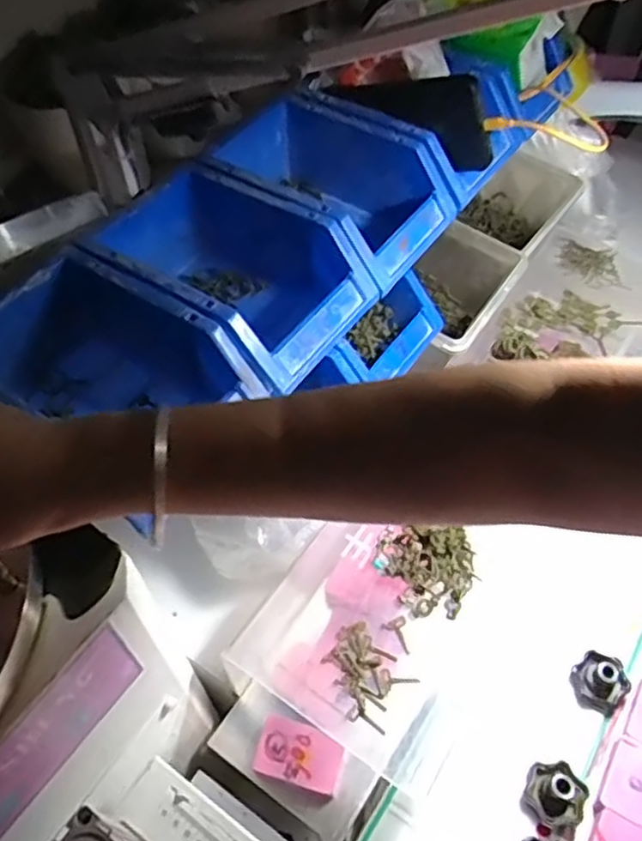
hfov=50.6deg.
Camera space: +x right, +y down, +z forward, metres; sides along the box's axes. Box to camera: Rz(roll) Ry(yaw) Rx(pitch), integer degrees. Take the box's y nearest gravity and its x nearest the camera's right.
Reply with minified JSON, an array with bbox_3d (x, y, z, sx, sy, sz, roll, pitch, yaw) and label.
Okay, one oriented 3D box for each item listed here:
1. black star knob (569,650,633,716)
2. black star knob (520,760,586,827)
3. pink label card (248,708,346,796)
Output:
[{"bbox_3d":[0.234,0.214,0.565,0.045,0.034,0.041,-38,58,-24],"label":"black star knob"},{"bbox_3d":[0.179,0.281,0.515,0.042,0.025,0.046,20,55,19],"label":"black star knob"},{"bbox_3d":[-0.018,0.267,0.544,0.067,0.010,0.044,14,53,15],"label":"pink label card"}]

